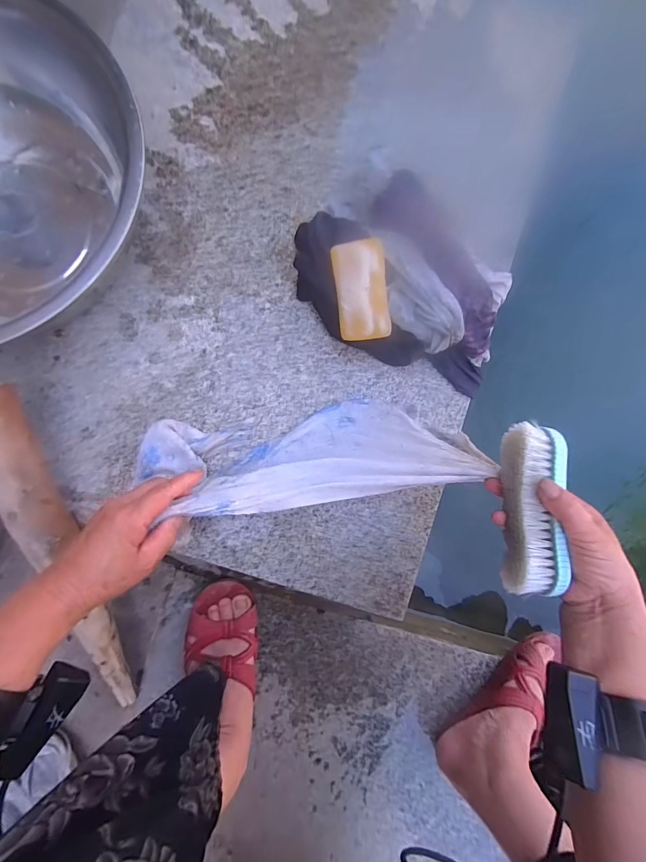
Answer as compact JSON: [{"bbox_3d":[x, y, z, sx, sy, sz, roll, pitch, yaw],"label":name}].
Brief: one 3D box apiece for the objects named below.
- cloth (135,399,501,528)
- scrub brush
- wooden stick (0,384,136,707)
[{"bbox_3d":[-0.015,0.032,0.425,0.381,0.049,0.139,-8,43,-6],"label":"cloth"},{"bbox_3d":[0.195,0.072,0.339,0.035,0.047,0.150,6,80,-4],"label":"scrub brush"},{"bbox_3d":[-0.299,0.153,0.415,0.039,0.038,0.412,-13,107,-6],"label":"wooden stick"}]

